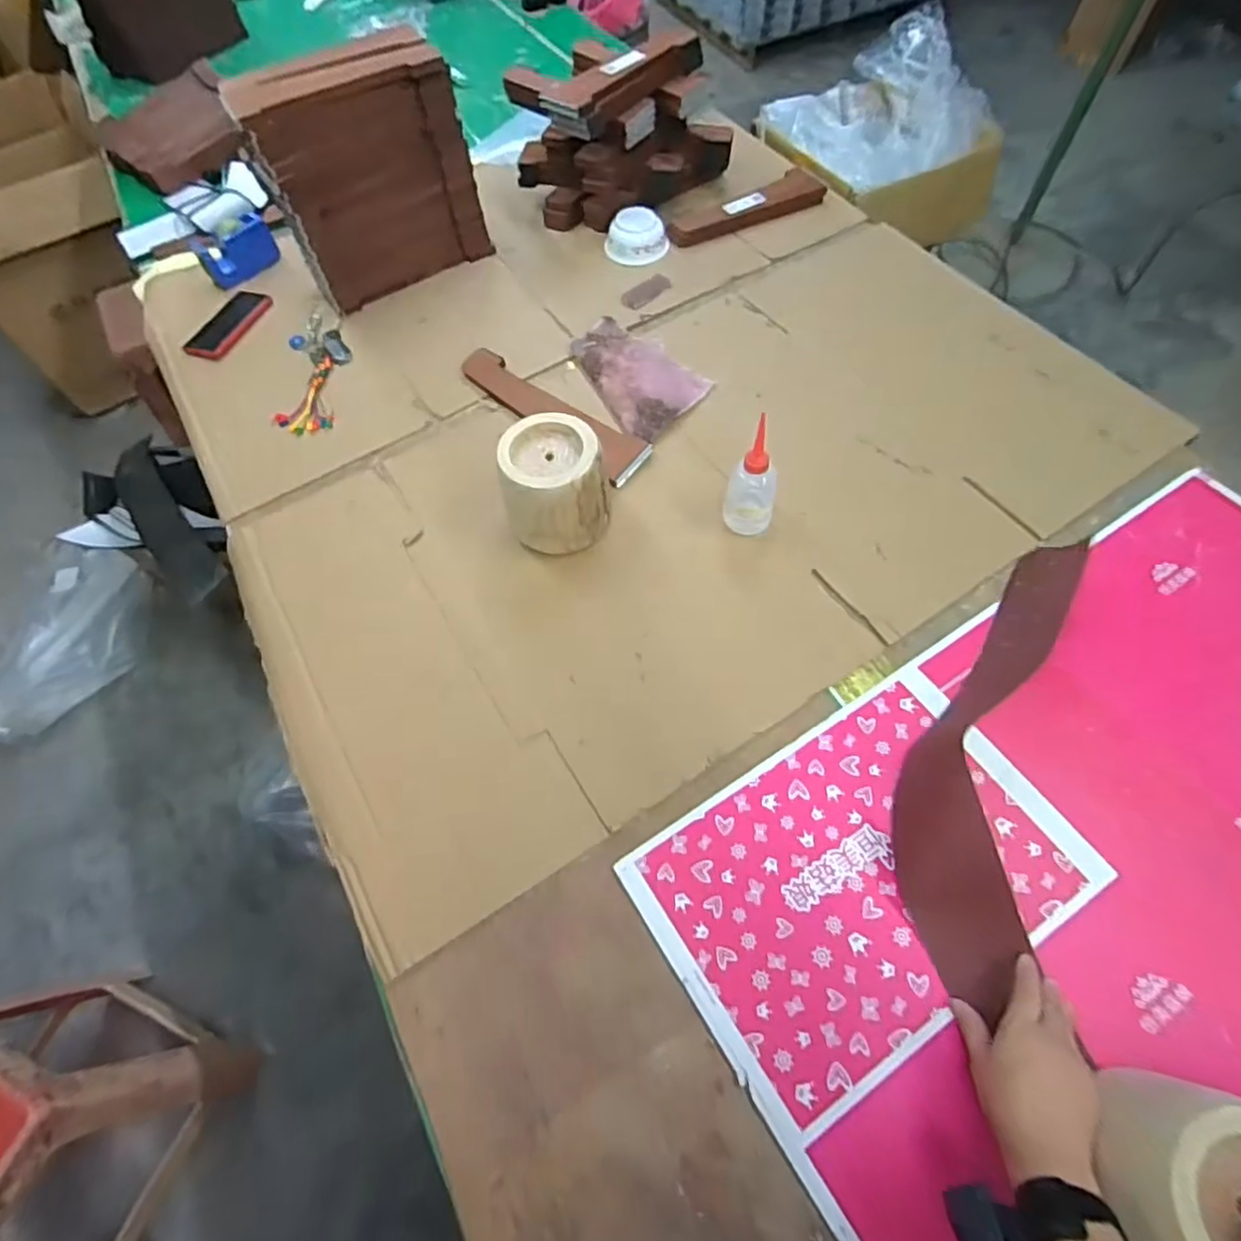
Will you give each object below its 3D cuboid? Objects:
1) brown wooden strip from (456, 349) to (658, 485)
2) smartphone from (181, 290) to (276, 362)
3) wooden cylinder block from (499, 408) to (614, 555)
[{"bbox_3d":[-0.113,-0.316,0.968,0.355,0.020,0.083,36,69,20],"label":"brown wooden strip"},{"bbox_3d":[-0.685,-0.517,1.130,0.094,0.009,0.164,23,70,20],"label":"smartphone"},{"bbox_3d":[-0.081,-0.173,0.826,0.126,0.129,0.151,-6,61,0],"label":"wooden cylinder block"}]

